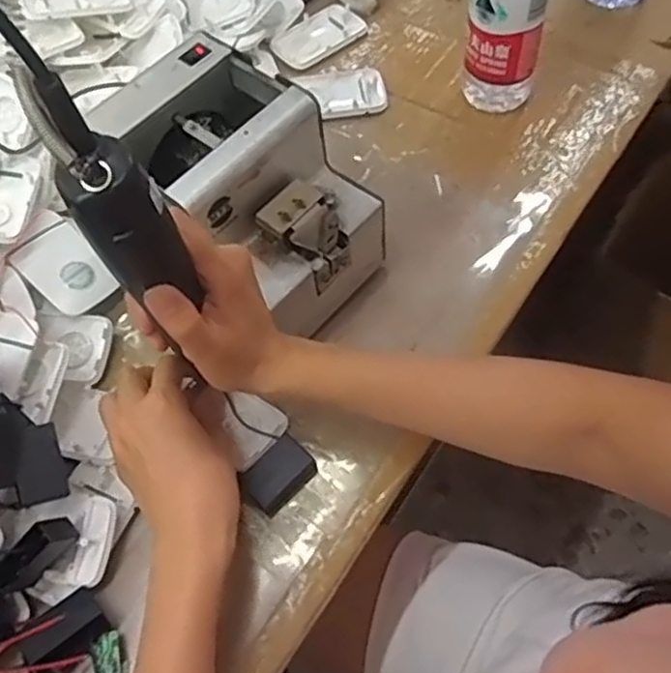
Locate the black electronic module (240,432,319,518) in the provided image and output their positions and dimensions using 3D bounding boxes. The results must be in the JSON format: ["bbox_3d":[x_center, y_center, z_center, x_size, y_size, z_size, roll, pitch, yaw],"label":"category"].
[{"bbox_3d":[-0.039,0.095,0.480,0.048,0.012,0.033,-41,65,-17],"label":"black electronic module"}]

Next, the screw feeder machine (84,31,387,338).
[{"bbox_3d":[-0.064,-0.100,0.519,0.179,0.143,0.118,36,69,22],"label":"screw feeder machine"}]

